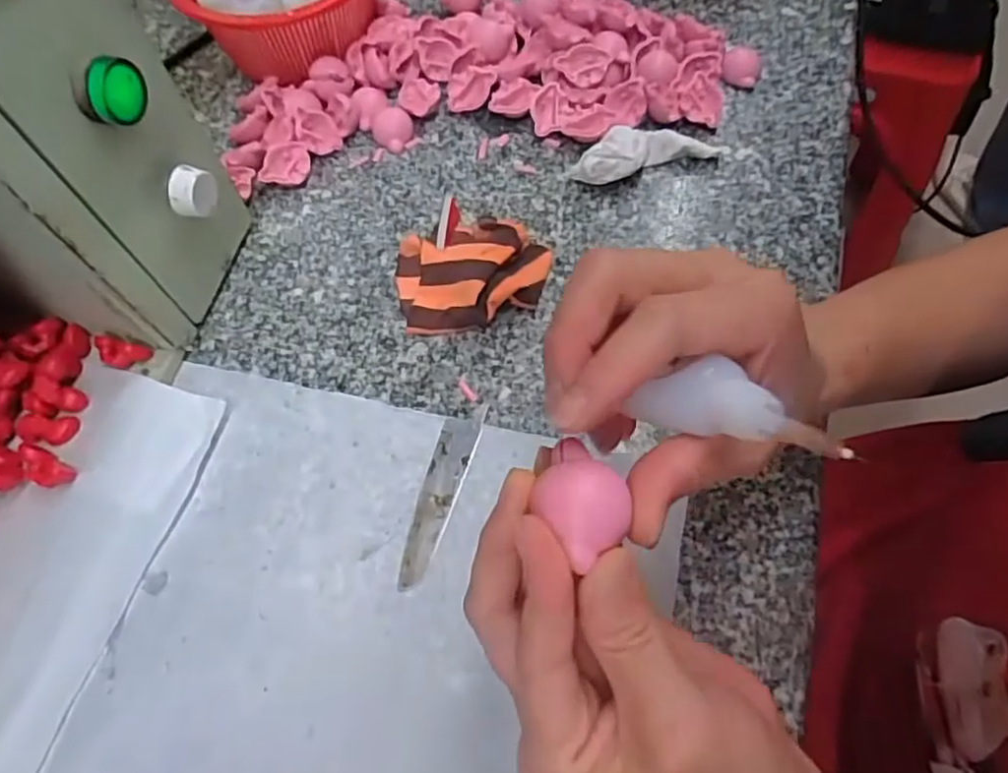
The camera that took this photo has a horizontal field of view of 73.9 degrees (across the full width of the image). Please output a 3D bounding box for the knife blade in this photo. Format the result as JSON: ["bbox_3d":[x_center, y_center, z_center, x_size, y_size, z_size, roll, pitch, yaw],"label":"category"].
[{"bbox_3d":[-0.034,0.057,0.353,0.020,0.004,0.099,14,65,8],"label":"knife blade"}]

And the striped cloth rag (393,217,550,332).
[{"bbox_3d":[-0.019,-0.072,0.401,0.091,0.029,0.074,-9,64,-4],"label":"striped cloth rag"}]

